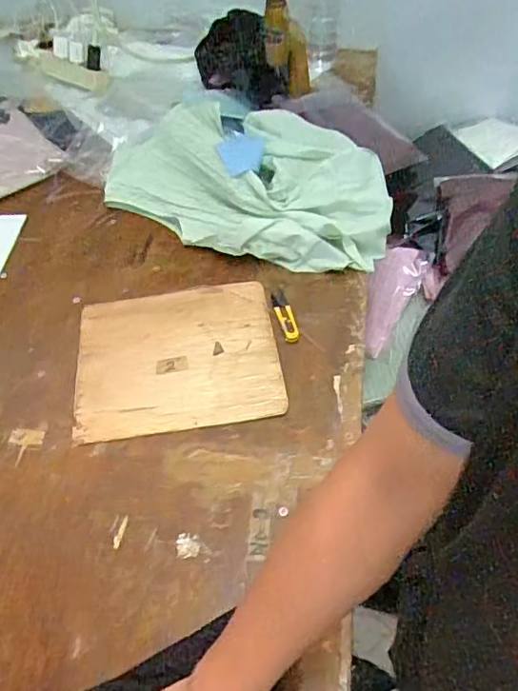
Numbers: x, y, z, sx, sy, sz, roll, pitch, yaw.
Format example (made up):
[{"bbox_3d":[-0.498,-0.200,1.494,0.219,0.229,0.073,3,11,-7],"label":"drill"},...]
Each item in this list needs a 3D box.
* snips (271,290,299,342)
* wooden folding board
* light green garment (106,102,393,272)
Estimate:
[{"bbox_3d":[0.040,-0.045,0.814,0.025,0.009,0.099,-13,54,-8],"label":"snips"},{"bbox_3d":[-0.118,0.012,0.774,0.284,0.012,0.246,-7,53,-4],"label":"wooden folding board"},{"bbox_3d":[-0.018,-0.303,0.969,0.509,0.095,0.342,11,54,9],"label":"light green garment"}]

